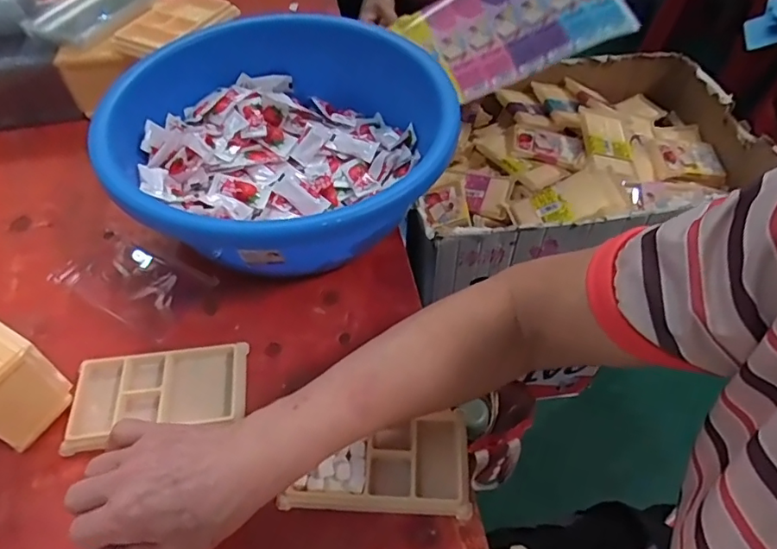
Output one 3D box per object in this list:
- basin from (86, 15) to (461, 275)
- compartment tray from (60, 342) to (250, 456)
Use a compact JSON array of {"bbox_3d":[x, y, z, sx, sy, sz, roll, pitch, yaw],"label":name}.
[{"bbox_3d":[-0.099,-0.114,0.528,0.280,0.123,0.291,1,52,-1],"label":"basin"},{"bbox_3d":[-0.185,0.096,0.436,0.135,0.013,0.072,-7,53,-6],"label":"compartment tray"}]

